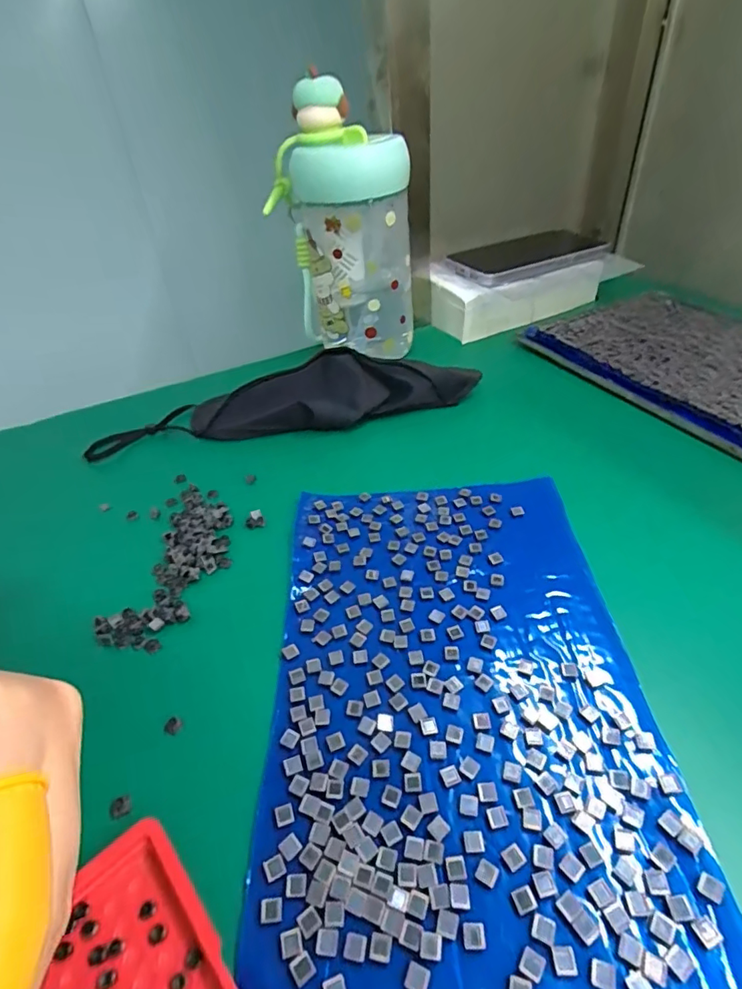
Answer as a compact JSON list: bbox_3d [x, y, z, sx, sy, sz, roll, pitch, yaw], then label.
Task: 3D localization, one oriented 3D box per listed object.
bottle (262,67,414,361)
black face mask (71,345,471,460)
[{"bbox_3d":[-0.018,-0.200,0.399,0.098,0.190,0.072,-6,40,-1],"label":"bottle"},{"bbox_3d":[-0.064,-0.073,0.376,0.279,0.029,0.058,-11,40,-7],"label":"black face mask"}]

